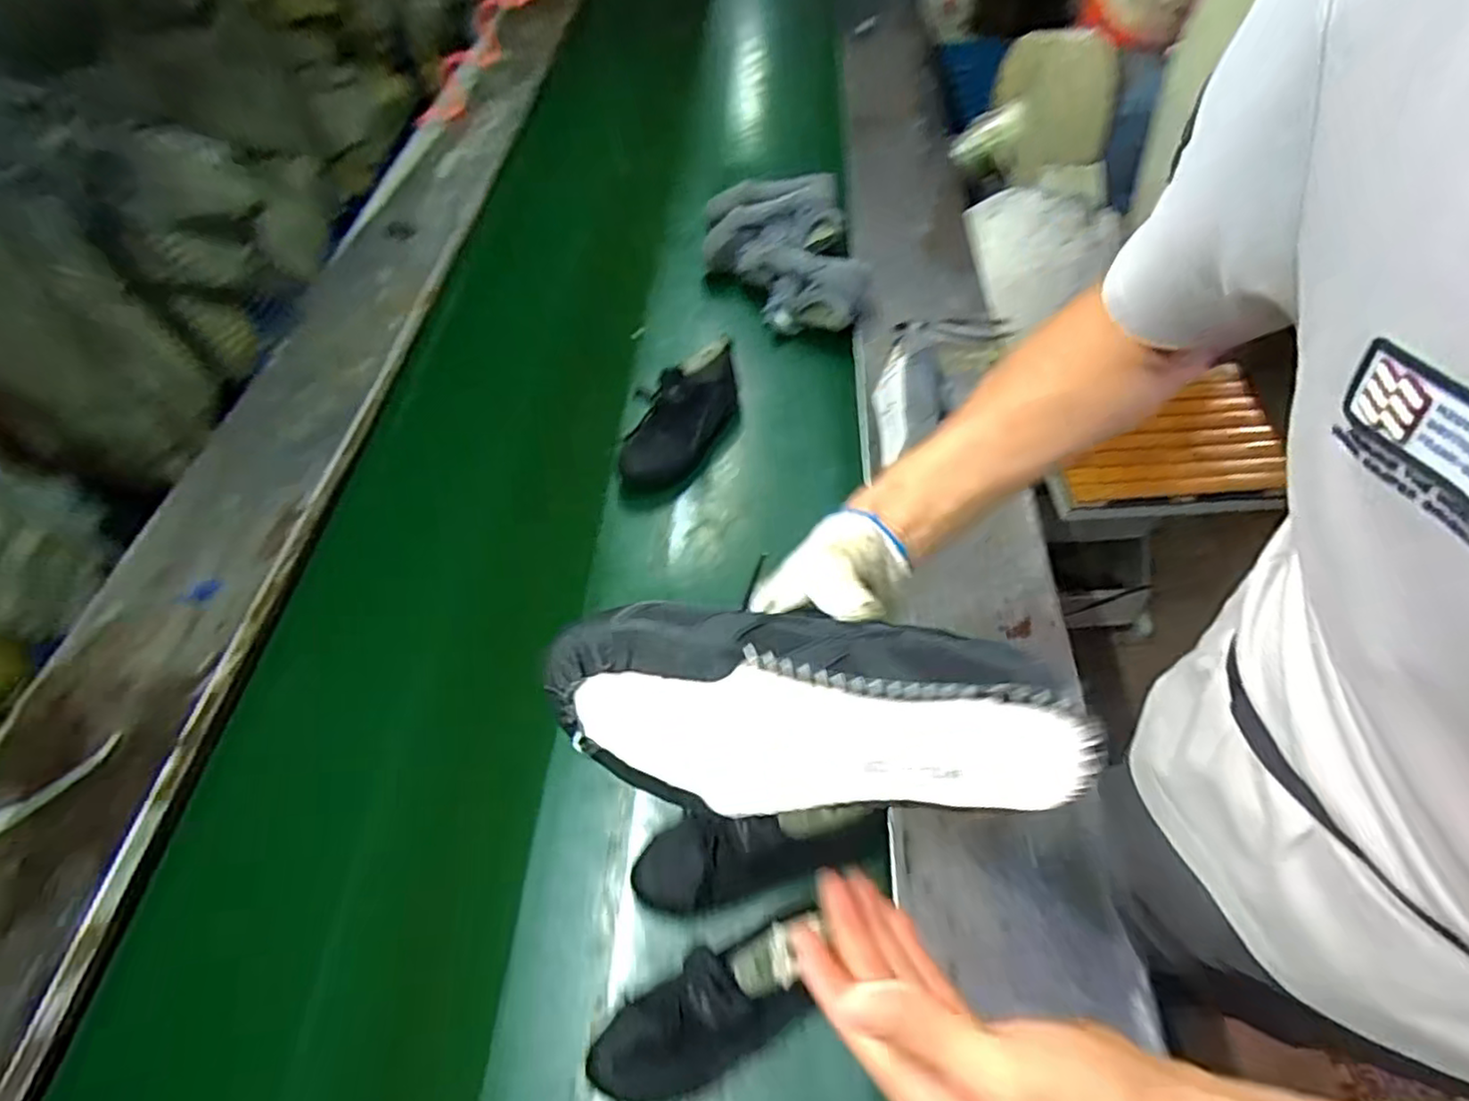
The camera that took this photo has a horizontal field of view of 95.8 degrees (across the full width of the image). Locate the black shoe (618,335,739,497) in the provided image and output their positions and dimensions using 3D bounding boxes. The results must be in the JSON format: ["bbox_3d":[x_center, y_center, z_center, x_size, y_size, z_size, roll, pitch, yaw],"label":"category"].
[{"bbox_3d":[-0.082,-0.197,0.987,0.105,0.117,0.250,21,60,16],"label":"black shoe"}]

